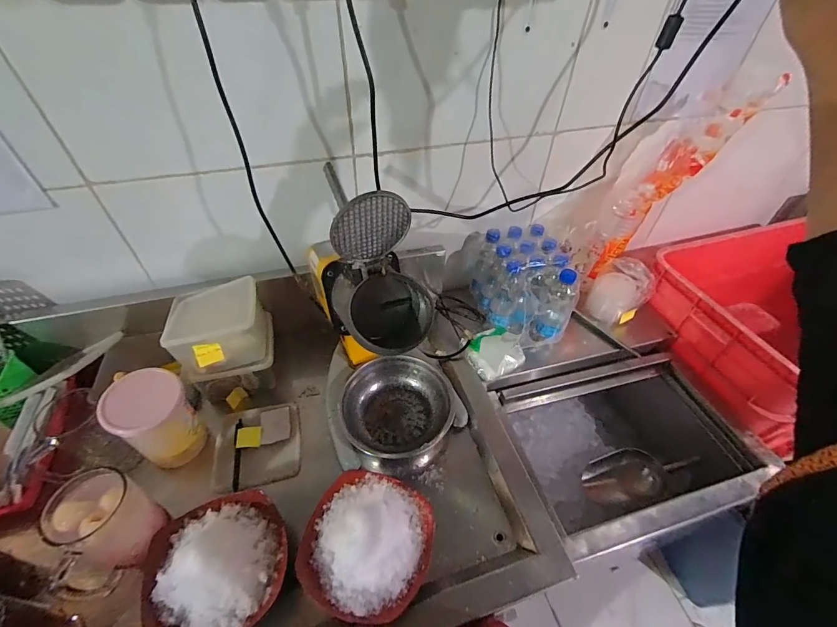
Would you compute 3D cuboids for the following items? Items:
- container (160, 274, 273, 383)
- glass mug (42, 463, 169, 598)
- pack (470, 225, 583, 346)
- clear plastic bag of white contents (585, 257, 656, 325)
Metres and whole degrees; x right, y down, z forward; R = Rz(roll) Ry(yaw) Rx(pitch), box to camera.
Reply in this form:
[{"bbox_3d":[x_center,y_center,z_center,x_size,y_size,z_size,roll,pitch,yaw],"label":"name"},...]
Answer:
[{"bbox_3d":[-0.342,0.030,0.648,0.148,0.104,0.140,-15,48,-15],"label":"container"},{"bbox_3d":[-0.398,0.282,0.475,0.089,0.143,0.119,21,49,18],"label":"glass mug"},{"bbox_3d":[0.226,-0.062,0.815,0.156,0.171,0.214,-10,47,-11],"label":"pack"},{"bbox_3d":[0.456,-0.046,0.851,0.113,0.140,0.070,29,52,24],"label":"clear plastic bag of white contents"}]

